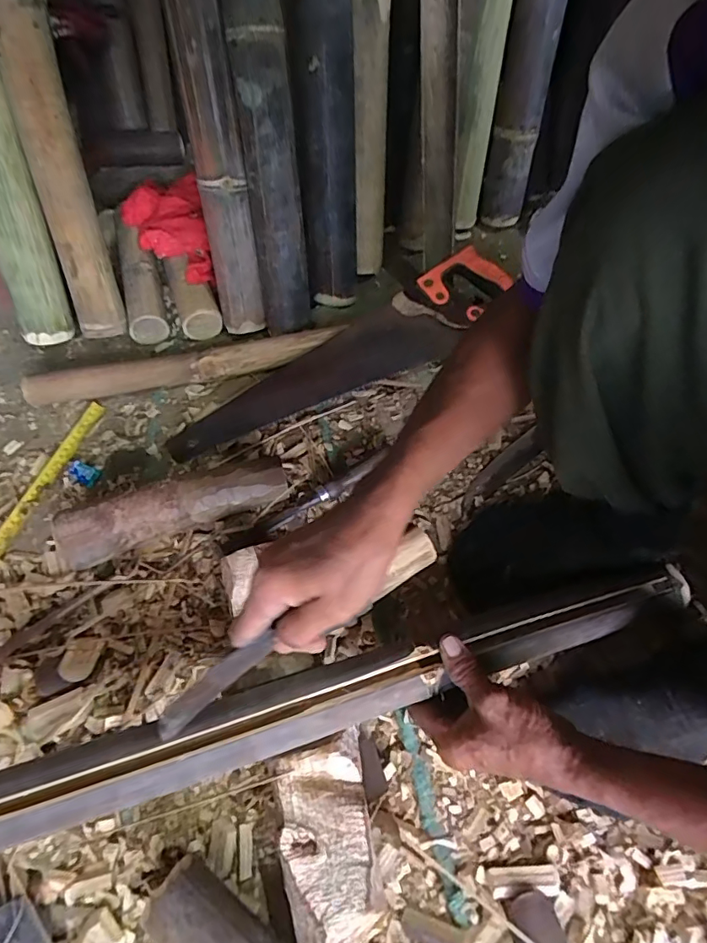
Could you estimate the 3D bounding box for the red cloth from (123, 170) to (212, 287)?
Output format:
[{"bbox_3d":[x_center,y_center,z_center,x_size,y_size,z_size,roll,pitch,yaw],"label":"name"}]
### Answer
[{"bbox_3d":[-0.279,-0.361,0.779,0.120,0.080,0.210,-18,60,-8],"label":"red cloth"}]

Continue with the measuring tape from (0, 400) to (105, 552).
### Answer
[{"bbox_3d":[-0.402,0.029,0.641,0.025,0.007,0.290,20,63,2],"label":"measuring tape"}]

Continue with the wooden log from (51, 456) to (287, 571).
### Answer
[{"bbox_3d":[-0.200,0.045,0.584,0.252,0.068,0.057,-18,60,-8],"label":"wooden log"}]

